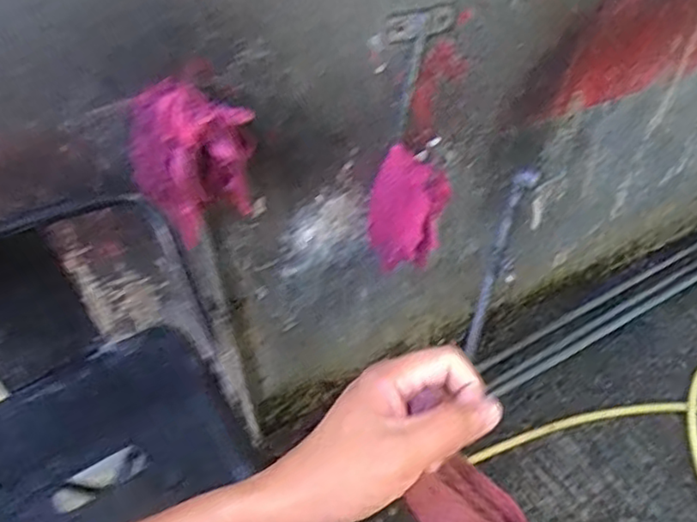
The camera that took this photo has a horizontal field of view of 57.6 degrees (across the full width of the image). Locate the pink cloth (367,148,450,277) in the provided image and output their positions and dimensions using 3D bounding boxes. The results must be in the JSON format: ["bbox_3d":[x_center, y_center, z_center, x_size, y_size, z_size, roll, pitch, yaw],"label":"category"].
[{"bbox_3d":[0.092,-0.077,1.010,0.117,0.176,0.078,7,47,3],"label":"pink cloth"}]

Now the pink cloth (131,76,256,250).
[{"bbox_3d":[-0.187,-0.113,0.783,0.145,0.197,0.068,-12,49,-15],"label":"pink cloth"}]

